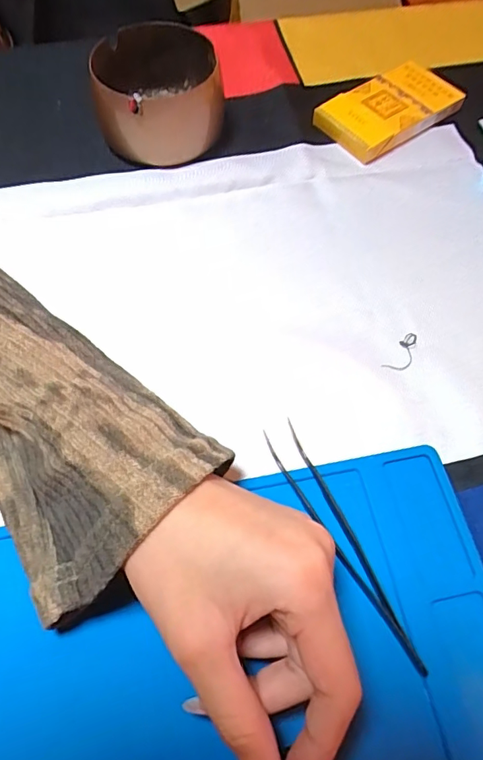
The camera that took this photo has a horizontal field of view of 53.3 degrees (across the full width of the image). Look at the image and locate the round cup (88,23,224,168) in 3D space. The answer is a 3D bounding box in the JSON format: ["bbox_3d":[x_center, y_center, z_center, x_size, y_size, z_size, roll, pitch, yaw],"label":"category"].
[{"bbox_3d":[-0.058,-0.190,0.346,0.081,0.084,0.088,6,64,3],"label":"round cup"}]

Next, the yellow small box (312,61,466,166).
[{"bbox_3d":[0.108,-0.198,0.353,0.097,0.014,0.056,-34,68,-16],"label":"yellow small box"}]

